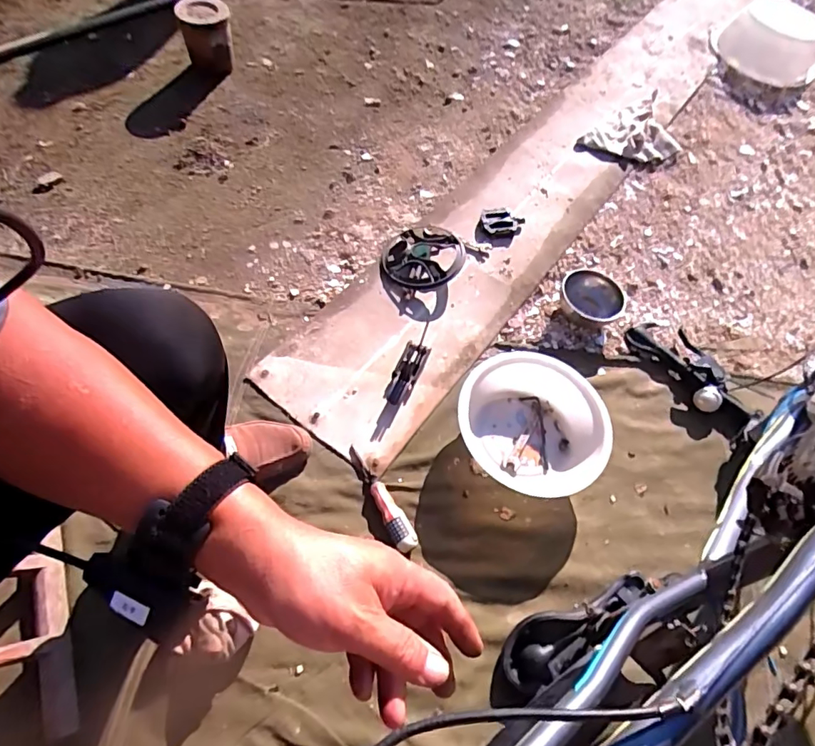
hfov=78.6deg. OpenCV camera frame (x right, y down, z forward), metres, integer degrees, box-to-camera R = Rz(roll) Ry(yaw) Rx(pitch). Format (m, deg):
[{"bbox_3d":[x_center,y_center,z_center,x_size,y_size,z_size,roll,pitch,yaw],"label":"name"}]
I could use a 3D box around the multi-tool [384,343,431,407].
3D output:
[{"bbox_3d":[0.000,0.000,0.902,0.046,0.022,0.130,22,64,9],"label":"multi-tool"}]

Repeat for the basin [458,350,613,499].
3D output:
[{"bbox_3d":[0.215,0.092,0.861,0.234,0.084,0.246,3,62,-5],"label":"basin"}]

